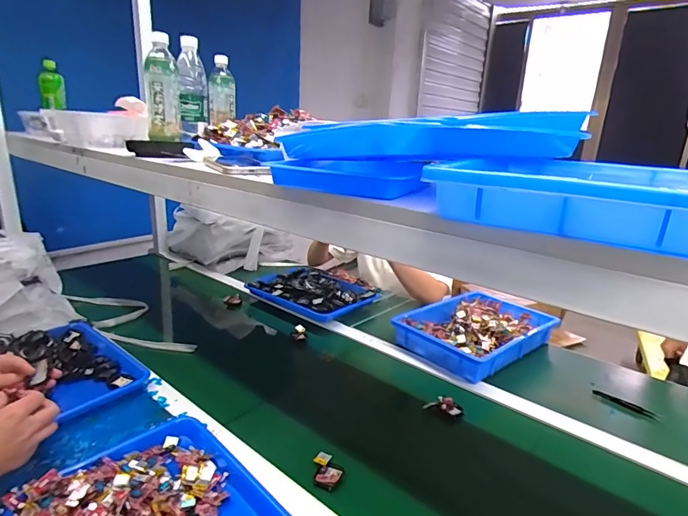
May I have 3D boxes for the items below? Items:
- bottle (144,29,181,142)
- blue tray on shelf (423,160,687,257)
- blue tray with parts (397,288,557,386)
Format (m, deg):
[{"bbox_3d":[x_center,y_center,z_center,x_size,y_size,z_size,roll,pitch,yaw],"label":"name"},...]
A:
[{"bbox_3d":[-0.353,-0.329,0.832,0.060,0.194,0.058,-5,19,-22],"label":"bottle"},{"bbox_3d":[0.223,-0.067,0.418,0.210,0.041,0.273,12,20,27],"label":"blue tray on shelf"},{"bbox_3d":[0.322,0.168,1.035,0.374,0.057,0.237,-11,22,-37],"label":"blue tray with parts"}]

